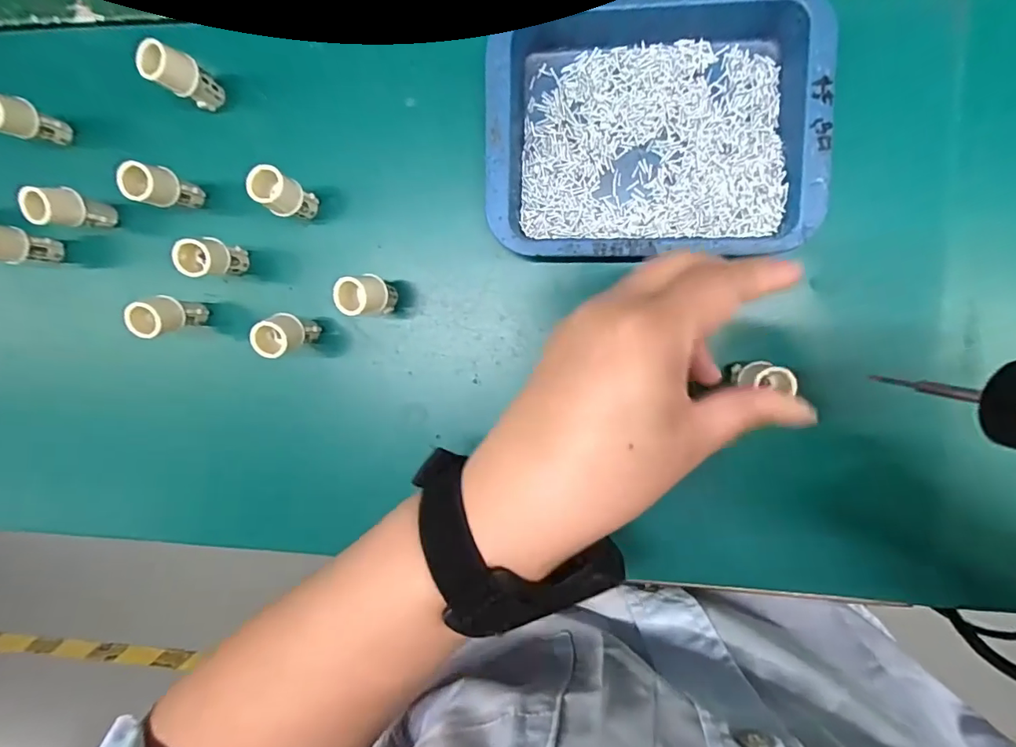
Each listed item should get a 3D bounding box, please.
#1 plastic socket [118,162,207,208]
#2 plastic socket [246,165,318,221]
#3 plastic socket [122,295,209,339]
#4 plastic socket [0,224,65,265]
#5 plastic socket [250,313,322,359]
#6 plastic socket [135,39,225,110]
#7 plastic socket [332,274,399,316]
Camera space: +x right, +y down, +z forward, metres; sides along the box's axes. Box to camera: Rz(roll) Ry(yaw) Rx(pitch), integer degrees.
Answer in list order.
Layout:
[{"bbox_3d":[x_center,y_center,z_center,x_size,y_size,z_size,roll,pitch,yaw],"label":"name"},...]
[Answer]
[{"bbox_3d":[-0.184,-0.099,0.268,0.016,0.044,0.019,21,95,4],"label":"plastic socket"},{"bbox_3d":[-0.116,-0.093,0.263,0.019,0.043,0.018,0,93,6],"label":"plastic socket"},{"bbox_3d":[-0.183,-0.030,0.274,0.018,0.048,0.017,0,93,6],"label":"plastic socket"},{"bbox_3d":[-0.274,-0.072,0.281,0.016,0.047,0.019,11,95,6],"label":"plastic socket"},{"bbox_3d":[-0.116,-0.020,0.266,0.019,0.039,0.022,-4,92,6],"label":"plastic socket"},{"bbox_3d":[-0.169,-0.155,0.261,0.016,0.042,0.019,31,95,3],"label":"plastic socket"},{"bbox_3d":[-0.072,-0.040,0.261,0.020,0.040,0.020,1,93,6],"label":"plastic socket"}]

